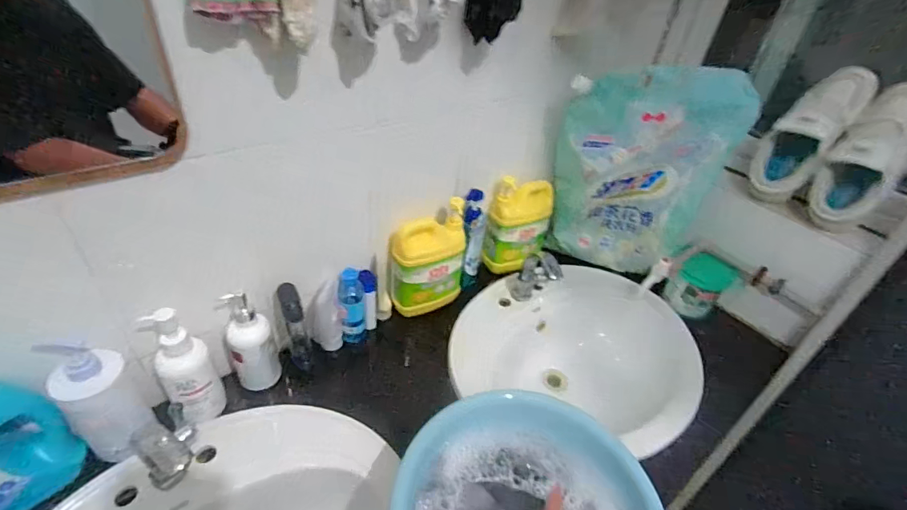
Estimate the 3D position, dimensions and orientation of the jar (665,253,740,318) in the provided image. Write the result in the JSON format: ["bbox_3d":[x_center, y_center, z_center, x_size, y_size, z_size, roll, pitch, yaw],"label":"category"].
[{"bbox_3d":[0.552,0.069,0.996,0.087,0.130,0.087,4,38,-3],"label":"jar"}]

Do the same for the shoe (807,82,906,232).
[{"bbox_3d":[0.746,-0.171,0.797,0.120,0.268,0.106,29,20,26],"label":"shoe"}]

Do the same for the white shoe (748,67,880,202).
[{"bbox_3d":[0.673,-0.227,0.845,0.112,0.271,0.109,8,32,-36],"label":"white shoe"}]

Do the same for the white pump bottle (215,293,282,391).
[{"bbox_3d":[-0.333,0.141,0.733,0.069,0.179,0.062,-12,42,-23],"label":"white pump bottle"}]

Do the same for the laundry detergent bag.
[{"bbox_3d":[0.390,-0.161,0.976,0.347,0.446,0.069,11,38,6],"label":"laundry detergent bag"}]

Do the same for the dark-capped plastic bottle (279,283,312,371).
[{"bbox_3d":[-0.275,0.132,0.779,0.032,0.182,0.043,-8,40,-18],"label":"dark-capped plastic bottle"}]

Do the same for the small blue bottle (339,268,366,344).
[{"bbox_3d":[-0.189,0.099,0.835,0.046,0.156,0.044,-1,39,-11],"label":"small blue bottle"}]

